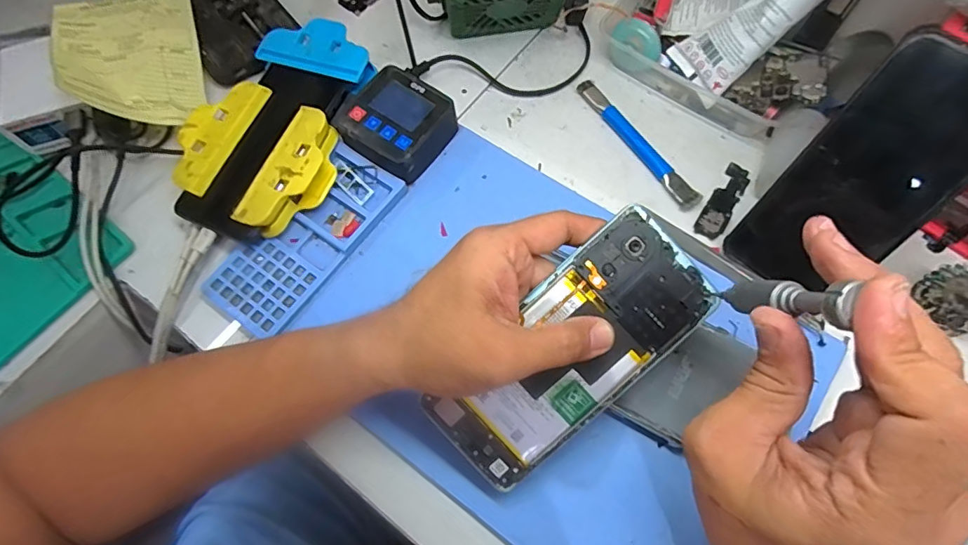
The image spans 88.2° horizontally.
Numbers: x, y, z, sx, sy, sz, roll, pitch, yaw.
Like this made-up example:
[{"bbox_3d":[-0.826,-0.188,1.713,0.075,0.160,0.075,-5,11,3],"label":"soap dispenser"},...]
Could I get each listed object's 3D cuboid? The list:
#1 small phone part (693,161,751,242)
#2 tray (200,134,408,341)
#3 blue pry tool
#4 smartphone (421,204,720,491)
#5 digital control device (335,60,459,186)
[{"bbox_3d":[0.182,-0.055,0.376,0.020,0.004,0.070,32,71,14],"label":"small phone part"},{"bbox_3d":[-0.128,-0.025,0.364,0.066,0.016,0.148,36,73,16],"label":"tray"},{"bbox_3d":[0.120,-0.104,0.398,0.017,0.009,0.138,-30,69,-10],"label":"blue pry tool"},{"bbox_3d":[0.048,0.045,0.278,0.164,0.005,0.073,-44,91,2],"label":"smartphone"},{"bbox_3d":[-0.069,-0.113,0.389,0.072,0.038,0.071,33,72,15],"label":"digital control device"}]

